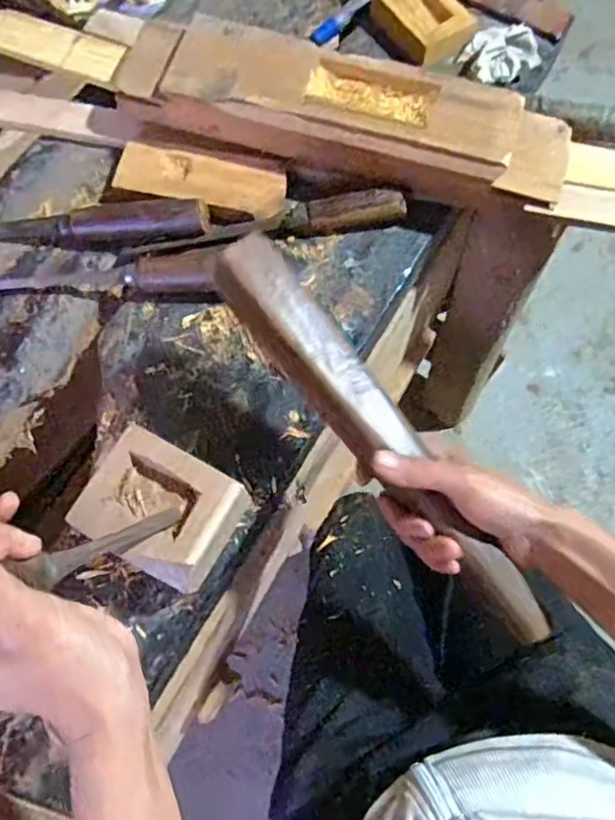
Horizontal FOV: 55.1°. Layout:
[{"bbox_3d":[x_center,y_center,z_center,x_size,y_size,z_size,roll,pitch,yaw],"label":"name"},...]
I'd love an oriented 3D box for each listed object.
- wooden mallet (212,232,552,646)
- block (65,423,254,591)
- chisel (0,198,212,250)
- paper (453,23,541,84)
[{"bbox_3d":[0.053,0.019,0.403,0.044,0.030,0.324,-38,88,-12],"label":"wooden mallet"},{"bbox_3d":[-0.107,0.075,0.446,0.101,0.061,0.085,28,74,9],"label":"block"},{"bbox_3d":[-0.214,-0.169,0.545,0.248,0.031,0.039,1,71,0],"label":"chisel"},{"bbox_3d":[0.195,-0.367,0.598,0.081,0.027,0.060,-36,75,-11],"label":"paper"}]

